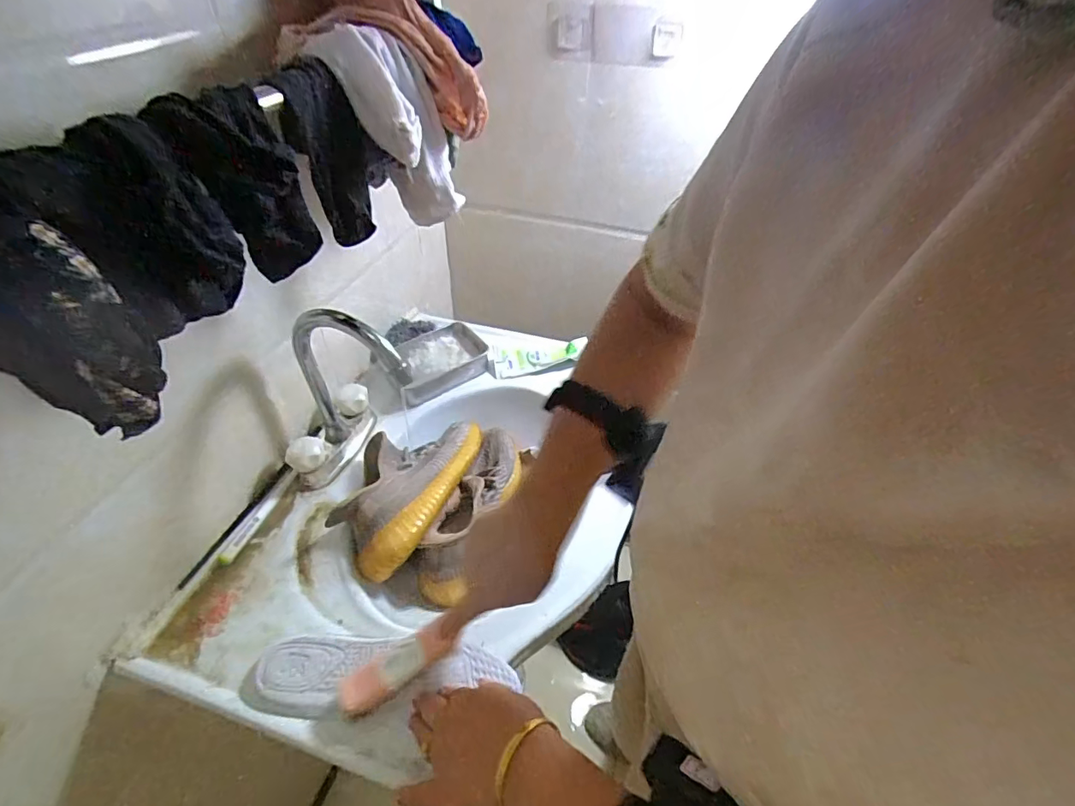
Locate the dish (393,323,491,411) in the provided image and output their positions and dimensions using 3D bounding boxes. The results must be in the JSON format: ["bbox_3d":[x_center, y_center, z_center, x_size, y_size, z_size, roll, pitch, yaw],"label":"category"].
[{"bbox_3d":[-0.150,-0.063,0.781,0.150,0.041,0.098,-27,52,-27],"label":"dish"}]

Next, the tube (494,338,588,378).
[{"bbox_3d":[0.003,-0.073,0.790,0.149,0.039,0.051,-5,45,-8],"label":"tube"}]

